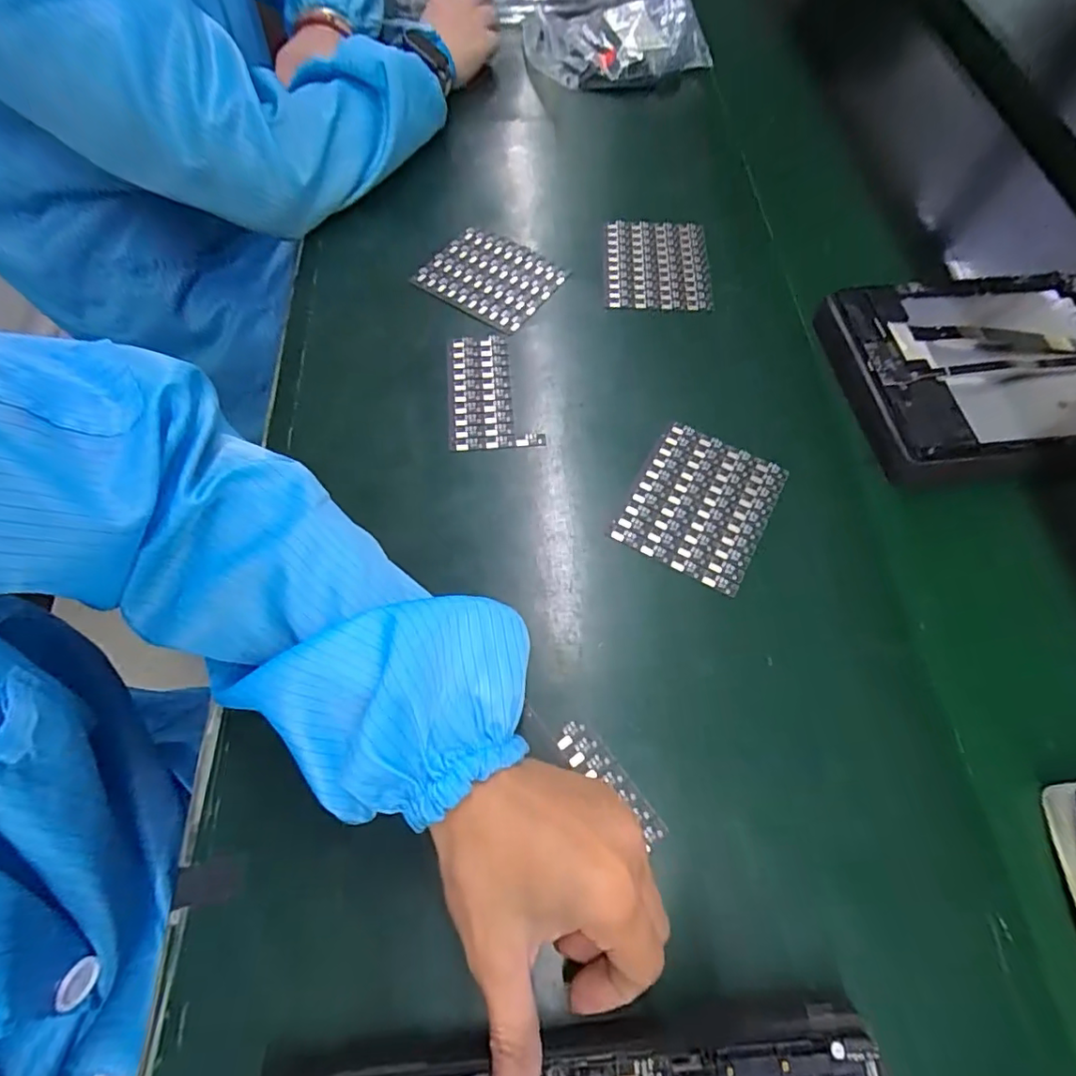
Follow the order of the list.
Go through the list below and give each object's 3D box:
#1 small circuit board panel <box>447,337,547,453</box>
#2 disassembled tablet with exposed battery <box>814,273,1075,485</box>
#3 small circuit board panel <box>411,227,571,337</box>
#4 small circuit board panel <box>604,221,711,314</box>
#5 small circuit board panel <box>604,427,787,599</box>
[{"bbox_3d":[-0.033,-0.104,0.392,0.061,0.005,0.098,-4,64,-4],"label":"small circuit board panel"},{"bbox_3d":[0.337,-0.126,0.393,0.264,0.027,0.152,-8,65,-6],"label":"disassembled tablet with exposed battery"},{"bbox_3d":[-0.037,-0.210,0.444,0.101,0.008,0.083,35,68,14],"label":"small circuit board panel"},{"bbox_3d":[0.096,-0.222,0.452,0.085,0.007,0.094,2,69,5],"label":"small circuit board panel"},{"bbox_3d":[0.102,-0.022,0.349,0.081,0.006,0.099,28,66,10],"label":"small circuit board panel"}]

